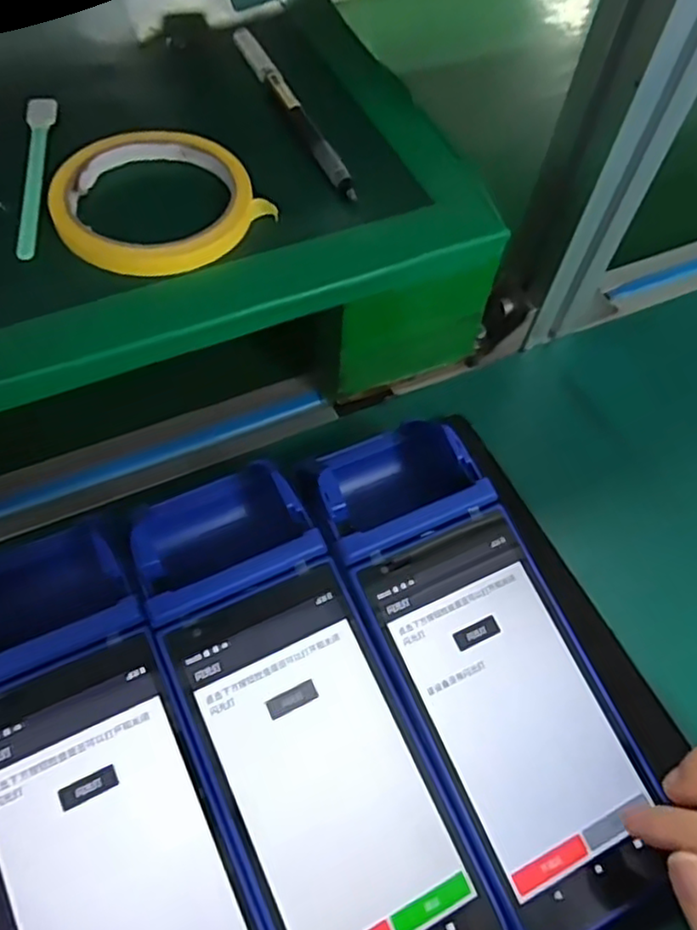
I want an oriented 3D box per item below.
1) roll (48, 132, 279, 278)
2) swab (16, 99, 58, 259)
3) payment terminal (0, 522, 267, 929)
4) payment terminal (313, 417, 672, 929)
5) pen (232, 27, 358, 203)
[{"bbox_3d":[-0.092,-0.125,0.314,0.088,0.018,0.088,2,60,-3],"label":"roll"},{"bbox_3d":[-0.153,-0.142,0.322,0.013,0.006,0.112,-5,60,-6],"label":"swab"},{"bbox_3d":[-0.094,0.125,0.254,0.076,0.037,0.216,-24,72,-16],"label":"payment terminal"},{"bbox_3d":[0.054,0.079,0.294,0.083,0.046,0.223,-19,67,-14],"label":"payment terminal"},{"bbox_3d":[-0.029,-0.191,0.355,0.013,0.011,0.142,-23,64,-16],"label":"pen"}]

